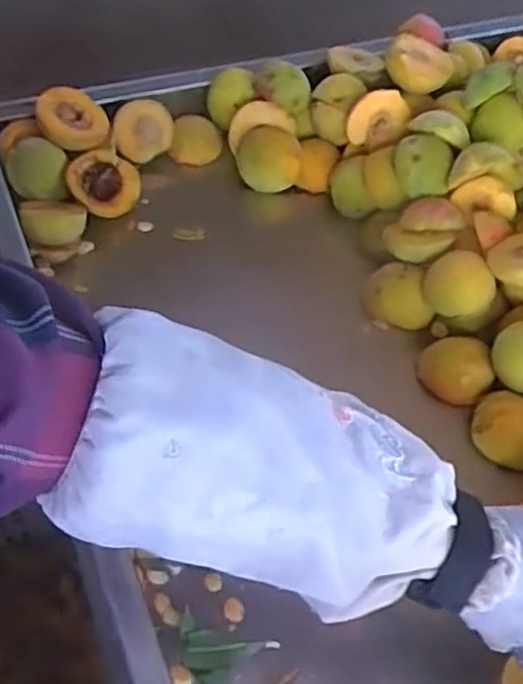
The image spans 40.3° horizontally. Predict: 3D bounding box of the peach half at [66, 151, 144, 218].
[{"bbox_3d":[-0.142,-0.139,0.641,0.061,0.029,0.055,47,64,-9],"label":"peach half"}]

